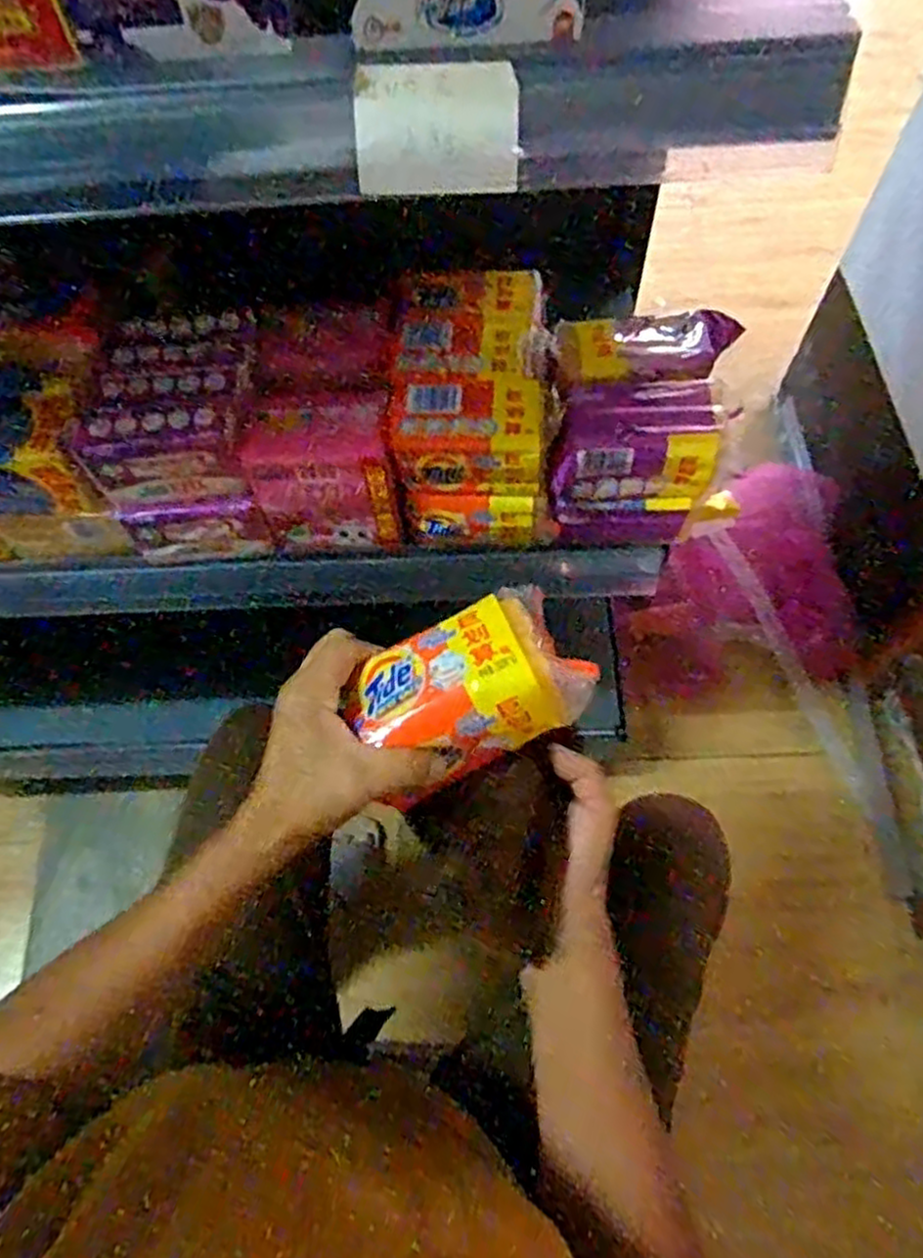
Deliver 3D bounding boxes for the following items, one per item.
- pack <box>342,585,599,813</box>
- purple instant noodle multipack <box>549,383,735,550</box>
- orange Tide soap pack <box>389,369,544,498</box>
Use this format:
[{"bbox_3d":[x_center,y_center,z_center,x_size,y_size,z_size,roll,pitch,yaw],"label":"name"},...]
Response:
[{"bbox_3d":[0.005,0.033,0.402,0.119,0.056,0.076,-30,66,-12],"label":"pack"},{"bbox_3d":[0.132,-0.129,0.580,0.123,0.116,0.083,1,63,3],"label":"purple instant noodle multipack"},{"bbox_3d":[0.006,-0.150,0.562,0.110,0.056,0.081,2,63,3],"label":"orange Tide soap pack"}]

